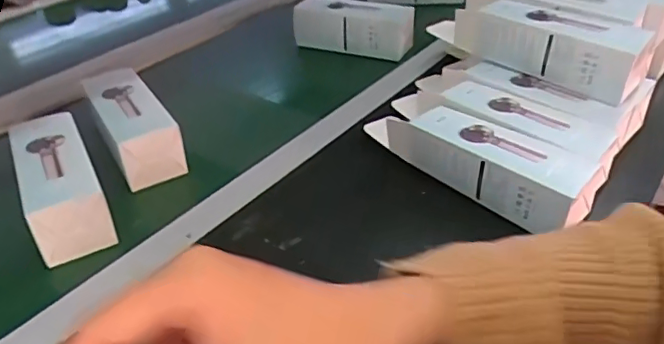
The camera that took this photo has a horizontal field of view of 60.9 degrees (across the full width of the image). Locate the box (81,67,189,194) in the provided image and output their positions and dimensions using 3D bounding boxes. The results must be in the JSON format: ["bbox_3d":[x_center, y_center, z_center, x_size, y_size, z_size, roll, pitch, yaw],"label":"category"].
[{"bbox_3d":[-0.216,-0.053,0.602,0.064,0.050,0.170,-22,40,-24],"label":"box"}]

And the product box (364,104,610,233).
[{"bbox_3d":[0.127,-0.015,0.523,0.214,0.055,0.065,20,41,29],"label":"product box"}]

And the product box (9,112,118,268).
[{"bbox_3d":[-0.250,0.007,0.520,0.063,0.052,0.165,-20,39,-23],"label":"product box"}]

